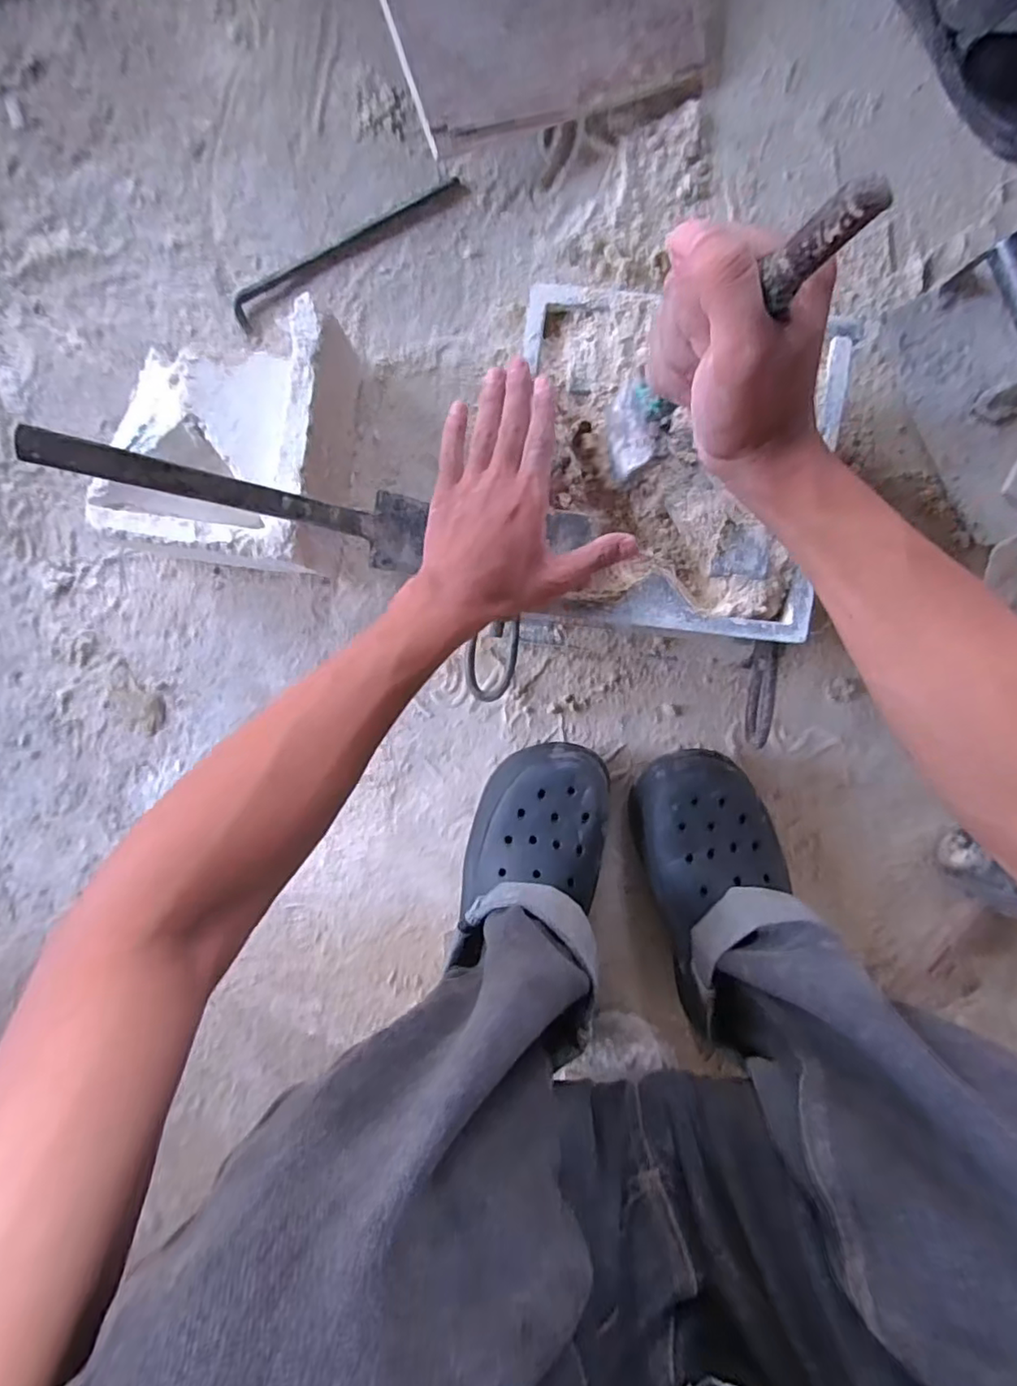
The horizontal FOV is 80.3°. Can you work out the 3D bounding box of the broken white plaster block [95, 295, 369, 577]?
[{"bbox_3d":[-0.228,-0.205,0.504,0.168,0.104,0.191,6,94,1],"label":"broken white plaster block"}]

